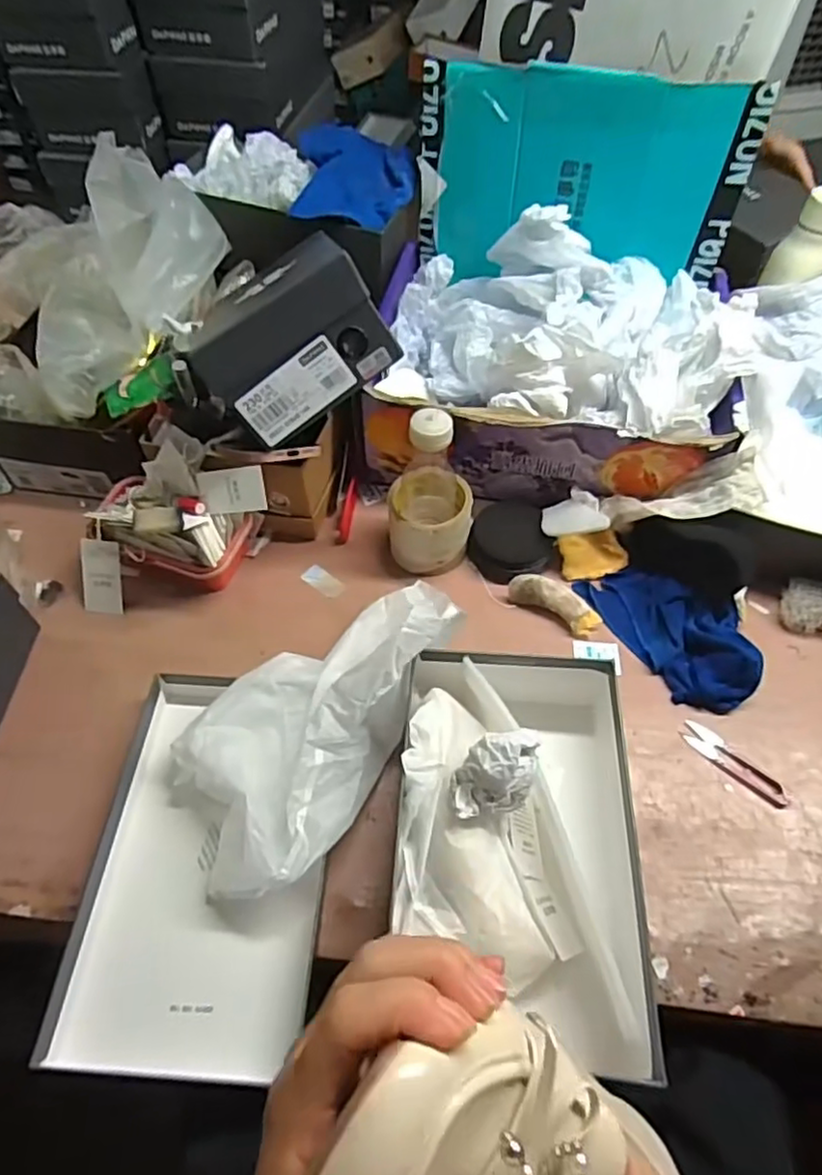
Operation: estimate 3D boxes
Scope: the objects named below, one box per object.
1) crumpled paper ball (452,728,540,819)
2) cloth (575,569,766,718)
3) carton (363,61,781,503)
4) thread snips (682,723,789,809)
[{"bbox_3d":[0.064,0.142,0.500,0.066,0.054,0.049,-7,56,-5],"label":"crumpled paper ball"},{"bbox_3d":[0.275,0.034,0.669,0.108,0.042,0.188,-25,59,-16],"label":"cloth"},{"bbox_3d":[0.158,-0.318,0.717,0.373,0.305,0.331,7,56,5],"label":"carton"},{"bbox_3d":[0.298,0.163,0.605,0.025,0.005,0.102,-39,64,-23],"label":"thread snips"}]

